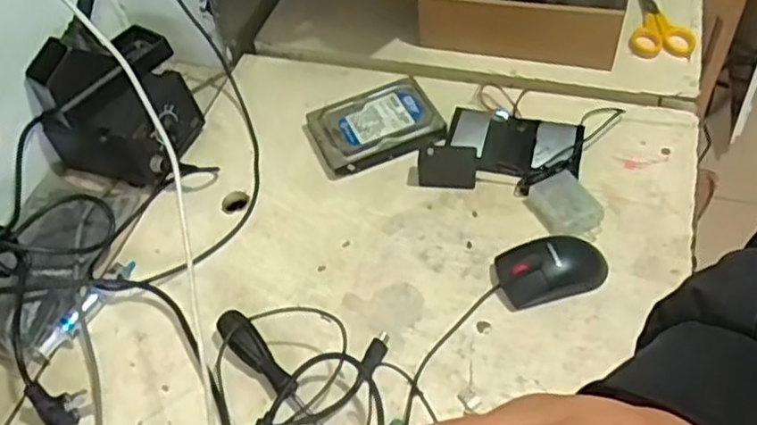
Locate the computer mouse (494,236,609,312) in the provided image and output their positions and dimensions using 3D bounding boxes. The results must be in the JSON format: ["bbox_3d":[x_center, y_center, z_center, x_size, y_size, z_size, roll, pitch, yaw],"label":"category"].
[{"bbox_3d":[0.177,0.056,0.708,0.114,0.032,0.062,-11,52,-4],"label":"computer mouse"}]

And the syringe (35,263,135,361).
[{"bbox_3d":[-0.295,0.094,0.711,0.023,0.027,0.128,23,58,22],"label":"syringe"}]

